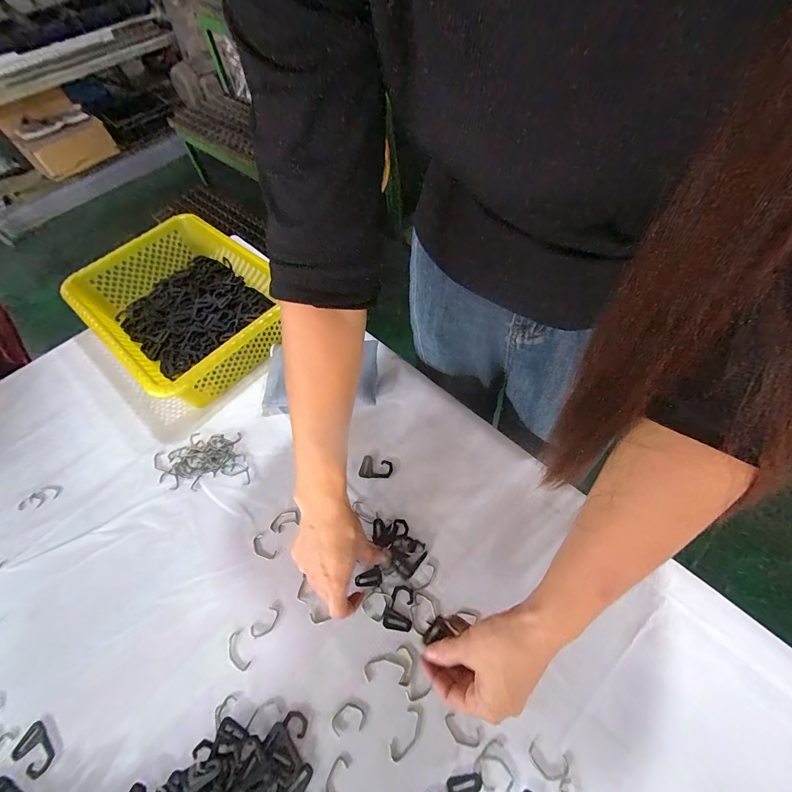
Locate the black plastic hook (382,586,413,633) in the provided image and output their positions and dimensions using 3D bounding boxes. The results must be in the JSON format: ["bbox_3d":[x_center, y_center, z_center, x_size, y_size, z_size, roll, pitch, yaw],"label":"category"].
[{"bbox_3d":[0.004,0.230,0.385,0.030,0.004,0.042,8,60,10],"label":"black plastic hook"}]

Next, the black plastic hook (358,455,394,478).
[{"bbox_3d":[-0.026,0.096,0.468,0.041,0.004,0.030,11,60,11],"label":"black plastic hook"}]

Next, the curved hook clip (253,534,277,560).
[{"bbox_3d":[-0.161,0.184,0.428,0.036,0.004,0.018,36,68,23],"label":"curved hook clip"}]

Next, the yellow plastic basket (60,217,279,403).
[{"bbox_3d":[-0.351,-0.145,0.592,0.347,0.091,0.235,36,68,23],"label":"yellow plastic basket"}]

